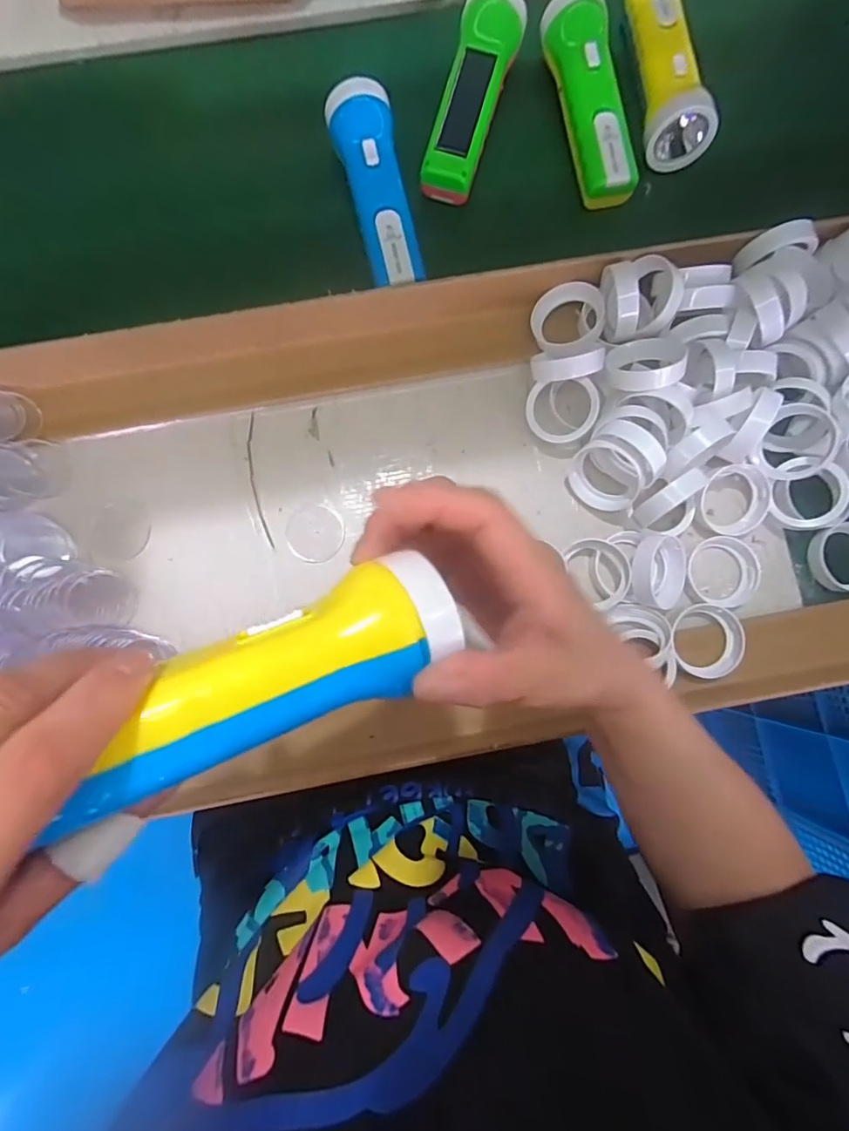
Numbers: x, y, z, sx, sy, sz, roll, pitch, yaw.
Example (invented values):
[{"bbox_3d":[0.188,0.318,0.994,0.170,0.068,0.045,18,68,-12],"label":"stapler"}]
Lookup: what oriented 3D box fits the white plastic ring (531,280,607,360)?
[{"bbox_3d":[0.113,-0.193,0.402,0.053,0.019,0.053,0,90,23],"label":"white plastic ring"}]

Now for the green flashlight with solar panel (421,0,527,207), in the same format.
[{"bbox_3d":[0.042,-0.395,0.427,0.048,0.040,0.168,15,83,1],"label":"green flashlight with solar panel"}]

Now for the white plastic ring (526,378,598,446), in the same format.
[{"bbox_3d":[0.105,-0.118,0.391,0.053,0.013,0.047,13,111,20],"label":"white plastic ring"}]

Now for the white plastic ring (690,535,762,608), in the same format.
[{"bbox_3d":[0.228,0.005,0.392,0.054,0.015,0.053,0,83,-1],"label":"white plastic ring"}]

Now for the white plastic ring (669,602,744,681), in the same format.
[{"bbox_3d":[0.209,0.056,0.375,0.053,0.020,0.053,0,83,-1],"label":"white plastic ring"}]

